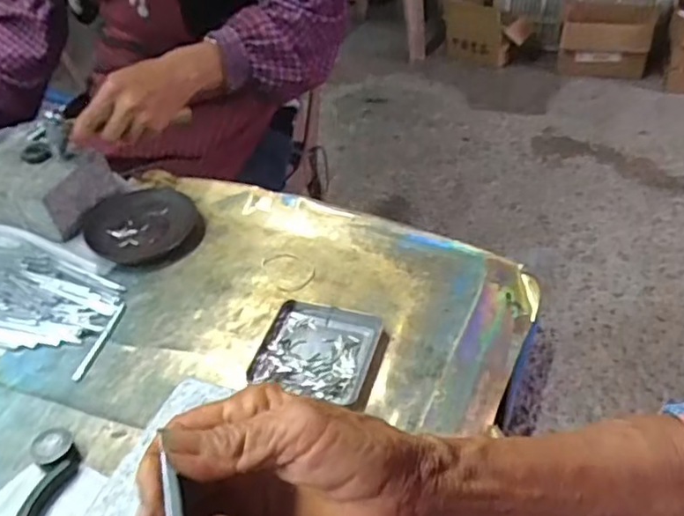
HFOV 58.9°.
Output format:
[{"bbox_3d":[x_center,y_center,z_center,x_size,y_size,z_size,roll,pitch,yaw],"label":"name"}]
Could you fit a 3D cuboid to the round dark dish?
[{"bbox_3d":[-0.221,-0.040,0.673,0.120,0.020,0.136,-18,40,-13],"label":"round dark dish"}]

